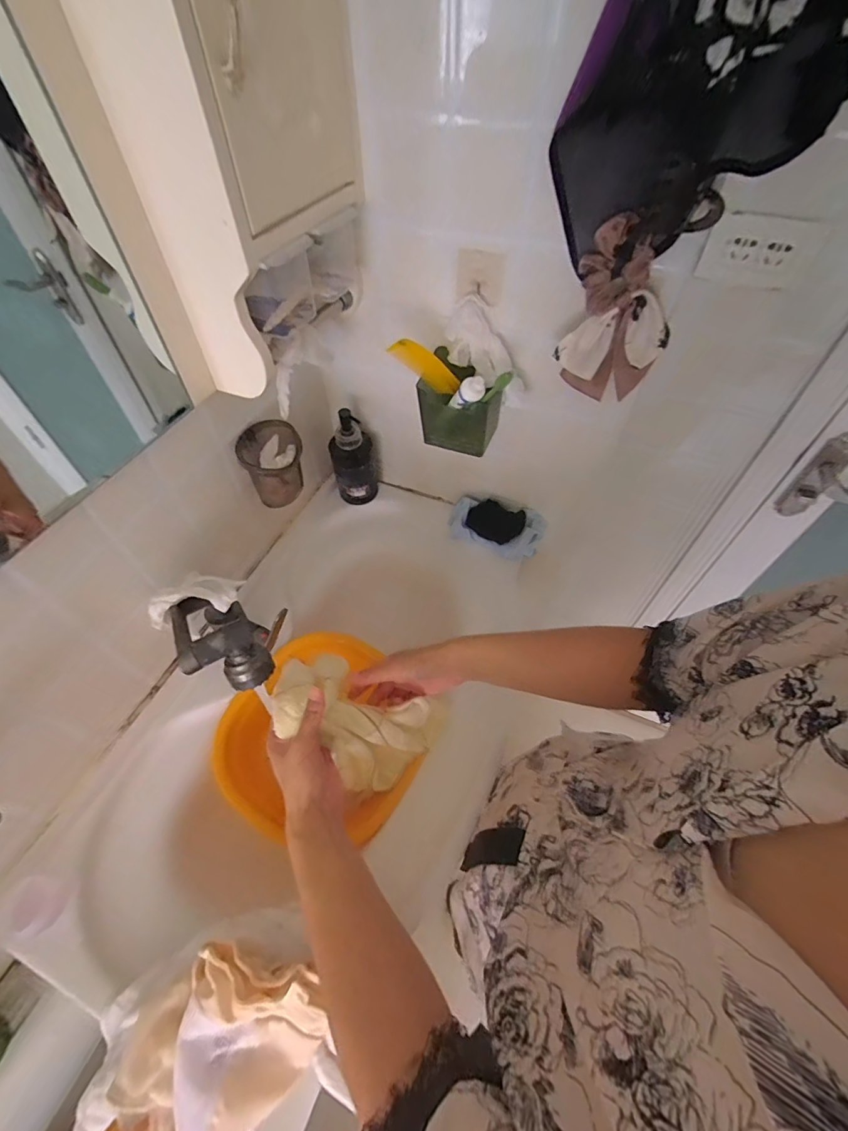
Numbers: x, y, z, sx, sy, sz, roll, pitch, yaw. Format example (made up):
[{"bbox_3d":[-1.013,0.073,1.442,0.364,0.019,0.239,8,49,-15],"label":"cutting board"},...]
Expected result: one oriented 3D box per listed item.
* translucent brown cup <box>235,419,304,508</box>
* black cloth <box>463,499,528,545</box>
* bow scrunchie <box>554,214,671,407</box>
[{"bbox_3d":[-0.220,-0.146,0.677,0.090,0.098,0.082,0,54,0],"label":"translucent brown cup"},{"bbox_3d":[0.128,-0.079,0.815,0.099,0.031,0.065,17,56,13],"label":"black cloth"},{"bbox_3d":[0.218,-0.271,0.507,0.108,0.163,0.059,23,57,17],"label":"bow scrunchie"}]

